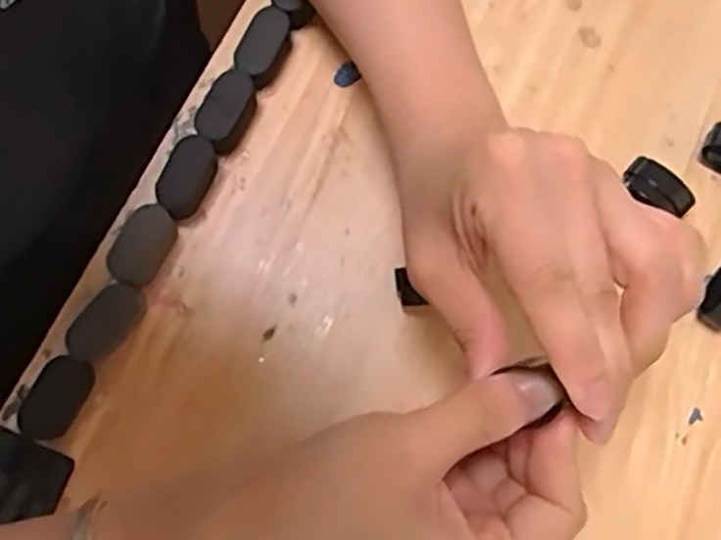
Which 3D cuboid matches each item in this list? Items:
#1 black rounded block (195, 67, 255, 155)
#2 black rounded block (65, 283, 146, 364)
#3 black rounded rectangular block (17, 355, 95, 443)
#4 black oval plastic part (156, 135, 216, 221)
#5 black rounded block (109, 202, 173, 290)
[{"bbox_3d":[-0.064,-0.074,0.358,0.016,0.025,0.037,25,79,4],"label":"black rounded block"},{"bbox_3d":[-0.112,0.025,0.334,0.018,0.022,0.037,40,80,7],"label":"black rounded block"},{"bbox_3d":[-0.133,0.056,0.329,0.018,0.014,0.038,28,79,4],"label":"black rounded rectangular block"},{"bbox_3d":[-0.081,-0.041,0.352,0.019,0.019,0.038,24,79,4],"label":"black oval plastic part"},{"bbox_3d":[-0.098,-0.009,0.343,0.020,0.020,0.037,24,79,4],"label":"black rounded block"}]

